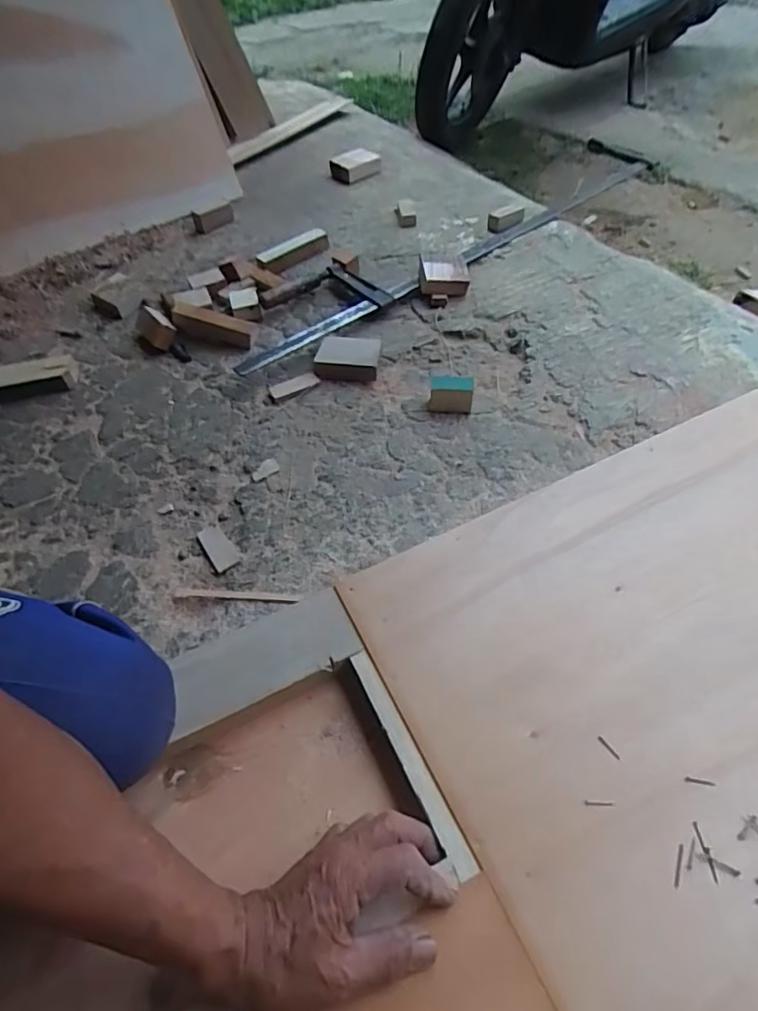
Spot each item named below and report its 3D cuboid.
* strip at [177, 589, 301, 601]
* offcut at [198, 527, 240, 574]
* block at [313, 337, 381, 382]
[{"bbox_3d":[-0.166,0.104,0.649,0.150,0.008,0.011,3,52,8],"label":"strip"},{"bbox_3d":[-0.197,0.053,0.690,0.029,0.009,0.078,-30,55,-18],"label":"offcut"},{"bbox_3d":[-0.048,-0.230,0.879,0.097,0.034,0.067,5,52,9],"label":"block"}]

